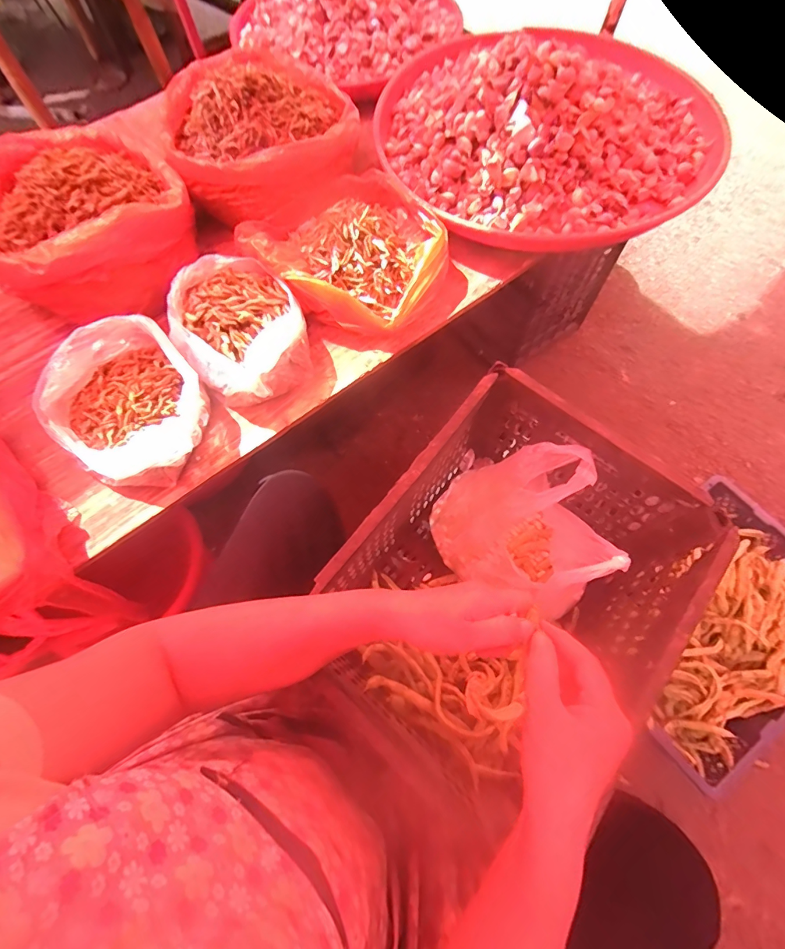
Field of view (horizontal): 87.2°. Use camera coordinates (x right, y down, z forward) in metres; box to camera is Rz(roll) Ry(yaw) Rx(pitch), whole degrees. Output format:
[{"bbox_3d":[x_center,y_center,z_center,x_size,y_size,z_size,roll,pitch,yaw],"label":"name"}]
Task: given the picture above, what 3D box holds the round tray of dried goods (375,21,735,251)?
[{"bbox_3d":[0.273,-0.634,0.712,0.592,0.129,0.547,-1,67,3],"label":"round tray of dried goods"}]

